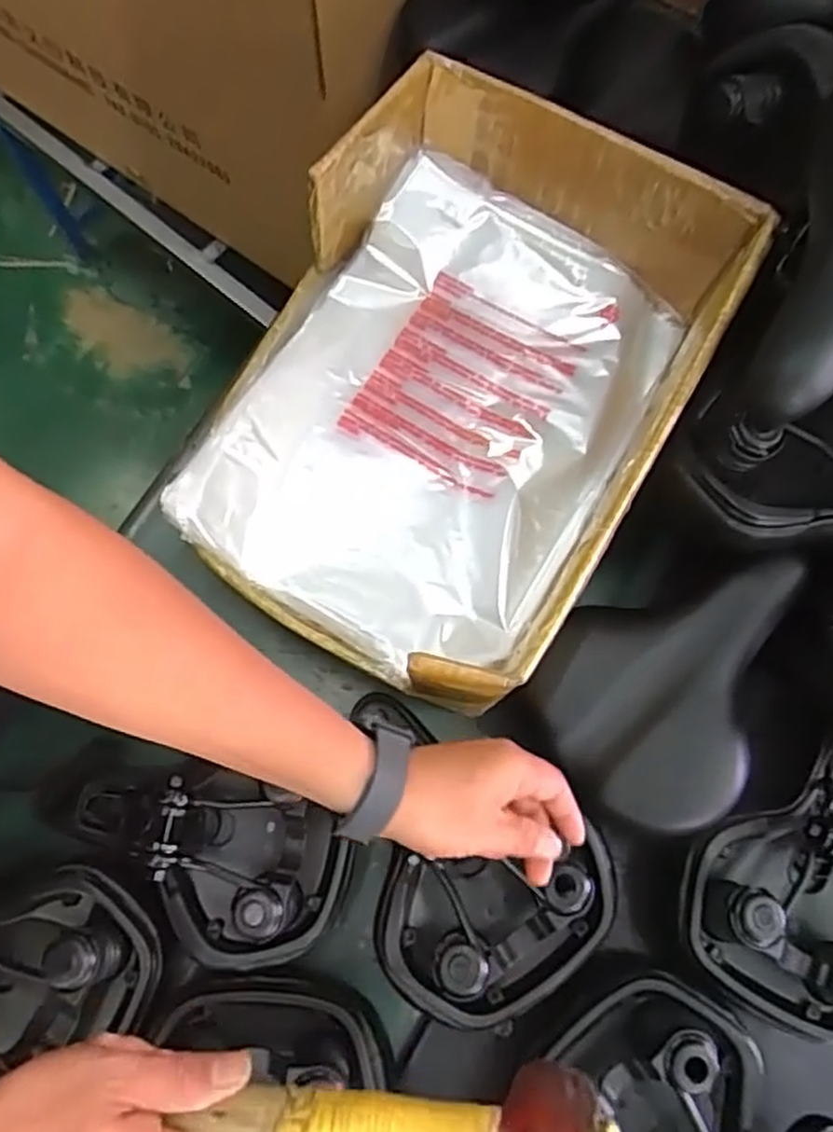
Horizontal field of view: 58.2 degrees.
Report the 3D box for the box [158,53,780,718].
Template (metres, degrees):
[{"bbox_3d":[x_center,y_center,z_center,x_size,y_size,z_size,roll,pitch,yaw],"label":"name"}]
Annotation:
[{"bbox_3d":[0.021,-0.142,0.590,0.323,0.154,0.425,30,76,7],"label":"box"}]

